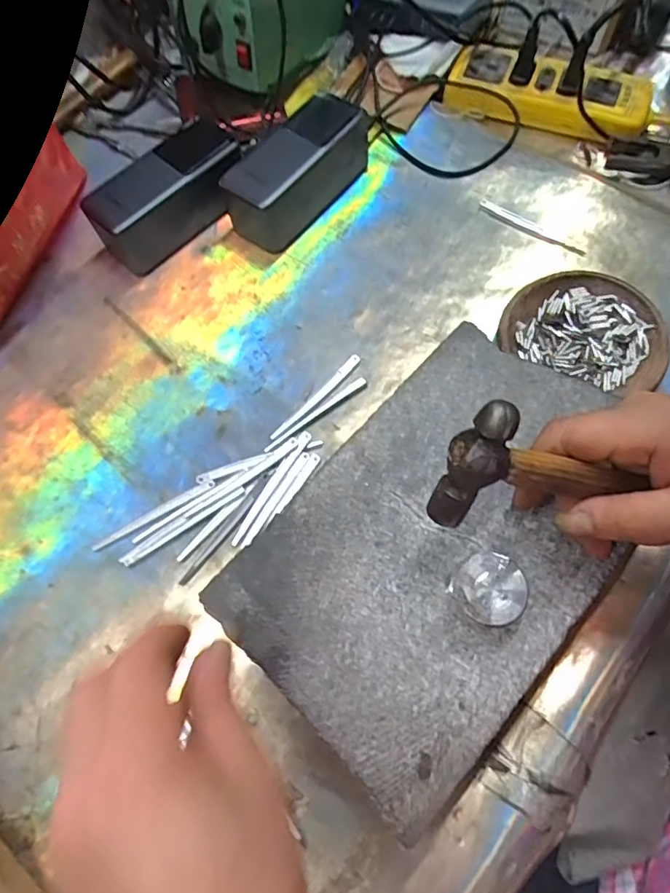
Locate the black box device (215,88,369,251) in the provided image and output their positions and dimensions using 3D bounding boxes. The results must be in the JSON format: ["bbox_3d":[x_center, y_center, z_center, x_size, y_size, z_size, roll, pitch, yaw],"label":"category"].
[{"bbox_3d":[-0.034,-0.230,0.439,0.062,0.057,0.127,35,74,15],"label":"black box device"}]

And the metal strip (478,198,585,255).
[{"bbox_3d":[0.159,-0.178,0.432,0.093,0.005,0.012,36,82,16],"label":"metal strip"}]

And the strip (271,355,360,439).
[{"bbox_3d":[-0.014,-0.036,0.382,0.009,0.004,0.087,40,75,17],"label":"strip"}]

